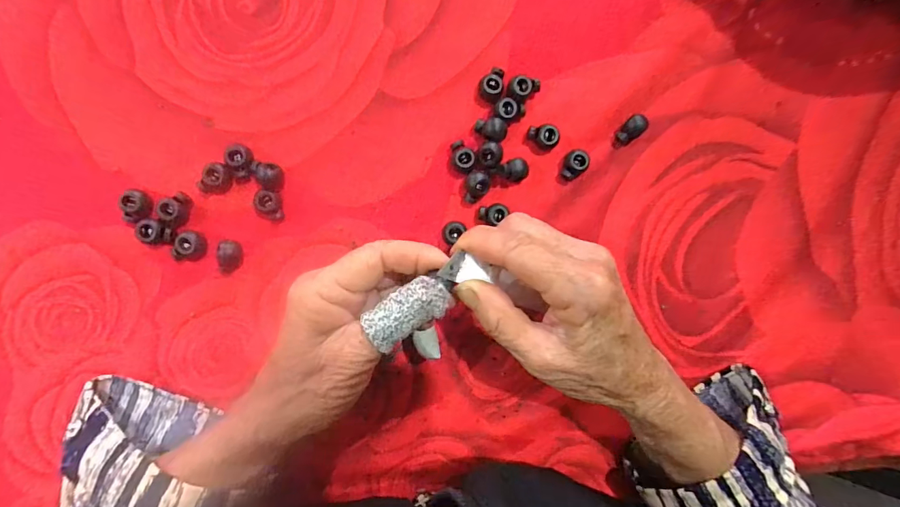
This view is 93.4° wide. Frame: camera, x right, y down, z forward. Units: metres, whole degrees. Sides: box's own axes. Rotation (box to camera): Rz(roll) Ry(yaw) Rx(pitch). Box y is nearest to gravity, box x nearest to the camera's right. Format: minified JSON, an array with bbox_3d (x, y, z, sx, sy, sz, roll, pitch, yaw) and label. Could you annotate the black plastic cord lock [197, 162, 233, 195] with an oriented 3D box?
[{"bbox_3d":[-0.135,-0.043,0.247,0.015,0.010,0.018,24,91,-7],"label":"black plastic cord lock"}]

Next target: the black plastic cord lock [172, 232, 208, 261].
[{"bbox_3d":[-0.153,-0.004,0.249,0.016,0.010,0.016,0,93,-6],"label":"black plastic cord lock"}]

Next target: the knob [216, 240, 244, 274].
[{"bbox_3d":[-0.131,0.003,0.252,0.012,0.011,0.020,14,92,-7],"label":"knob"}]

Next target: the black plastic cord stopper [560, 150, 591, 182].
[{"bbox_3d":[0.077,-0.056,0.265,0.019,0.013,0.013,-44,97,-2],"label":"black plastic cord stopper"}]

